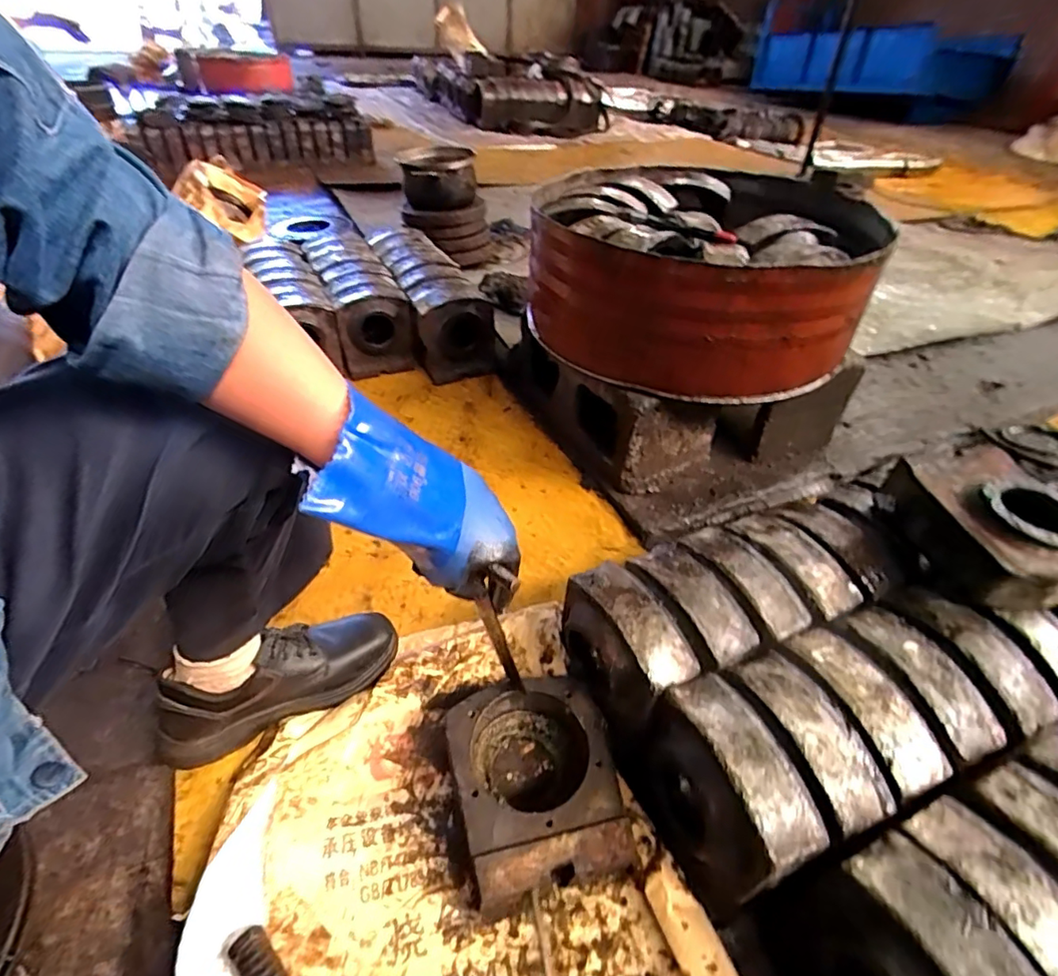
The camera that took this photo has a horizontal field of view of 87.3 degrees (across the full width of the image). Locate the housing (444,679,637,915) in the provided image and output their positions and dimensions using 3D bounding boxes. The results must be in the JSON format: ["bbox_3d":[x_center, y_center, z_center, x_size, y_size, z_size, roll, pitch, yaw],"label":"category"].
[{"bbox_3d":[0.006,0.306,0.575,0.157,0.077,0.184,-8,42,-11],"label":"housing"}]

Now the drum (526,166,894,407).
[{"bbox_3d":[0.284,-0.400,0.993,0.557,0.201,0.562,2,41,-2],"label":"drum"}]

